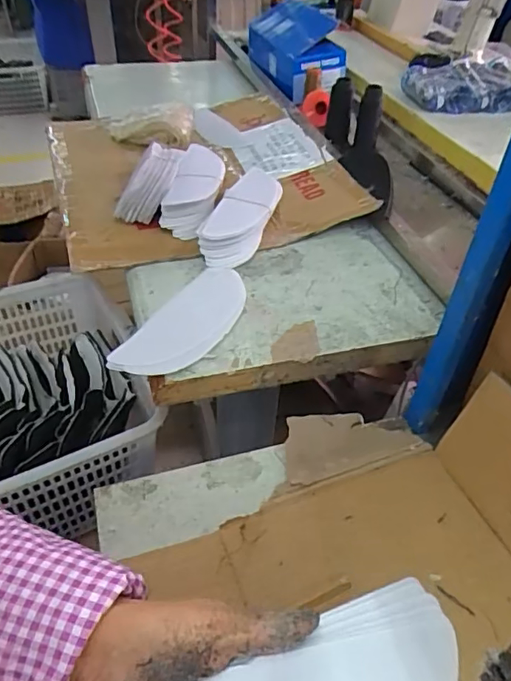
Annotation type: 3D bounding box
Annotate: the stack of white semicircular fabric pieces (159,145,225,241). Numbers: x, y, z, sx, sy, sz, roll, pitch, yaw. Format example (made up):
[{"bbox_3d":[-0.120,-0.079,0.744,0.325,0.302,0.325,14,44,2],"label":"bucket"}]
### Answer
[{"bbox_3d":[-0.096,-0.249,0.868,0.081,0.047,0.235,9,43,6],"label":"stack of white semicircular fabric pieces"}]

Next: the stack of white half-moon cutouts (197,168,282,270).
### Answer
[{"bbox_3d":[-0.014,-0.201,0.829,0.089,0.049,0.250,17,44,14],"label":"stack of white half-moon cutouts"}]

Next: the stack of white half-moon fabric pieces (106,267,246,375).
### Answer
[{"bbox_3d":[-0.079,-0.026,0.669,0.093,0.012,0.228,20,45,14],"label":"stack of white half-moon fabric pieces"}]

